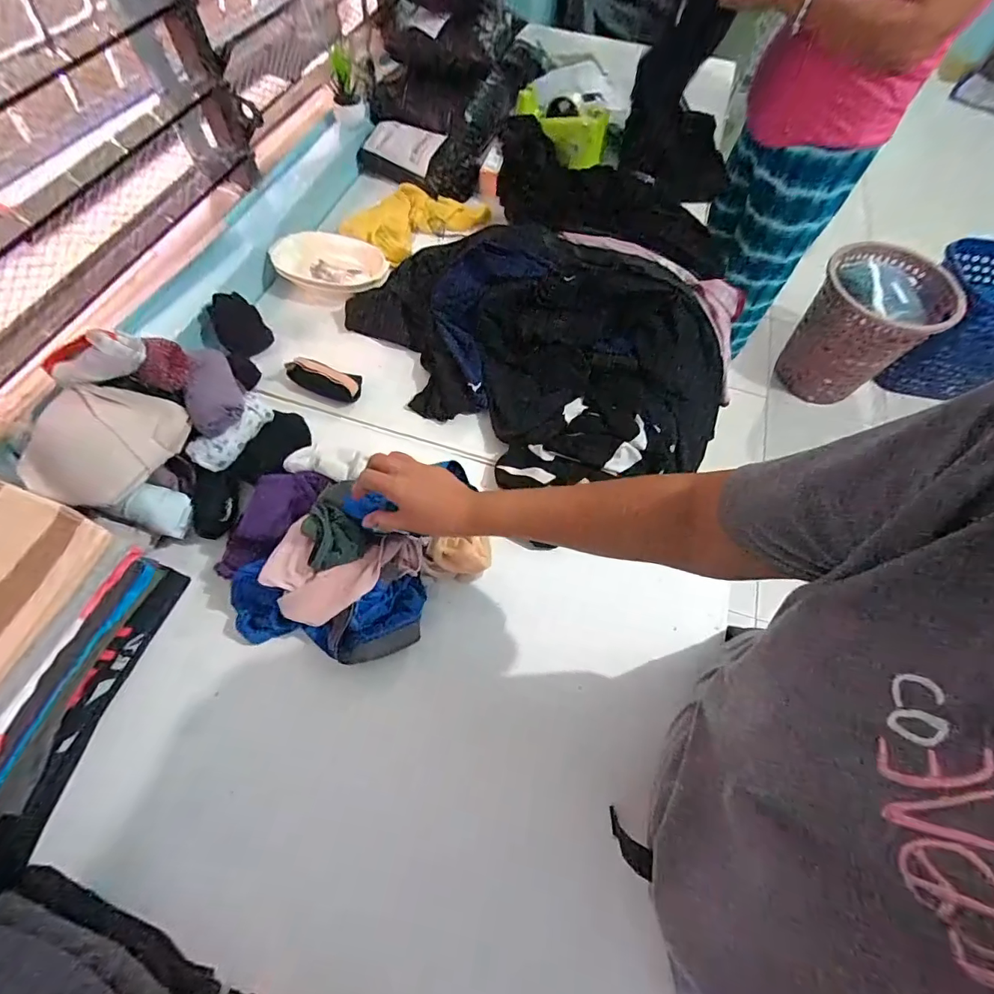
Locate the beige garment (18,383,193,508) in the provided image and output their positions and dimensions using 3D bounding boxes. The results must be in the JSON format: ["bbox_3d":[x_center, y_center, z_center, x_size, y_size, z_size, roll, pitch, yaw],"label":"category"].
[{"bbox_3d":[-0.418,-0.054,0.514,0.115,0.040,0.134,21,68,-30],"label":"beige garment"}]

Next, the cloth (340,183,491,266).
[{"bbox_3d":[-0.147,-0.506,0.868,0.159,0.023,0.224,38,67,15],"label":"cloth"}]

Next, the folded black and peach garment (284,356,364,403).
[{"bbox_3d":[-0.253,-0.171,0.689,0.107,0.039,0.038,10,63,2],"label":"folded black and peach garment"}]

